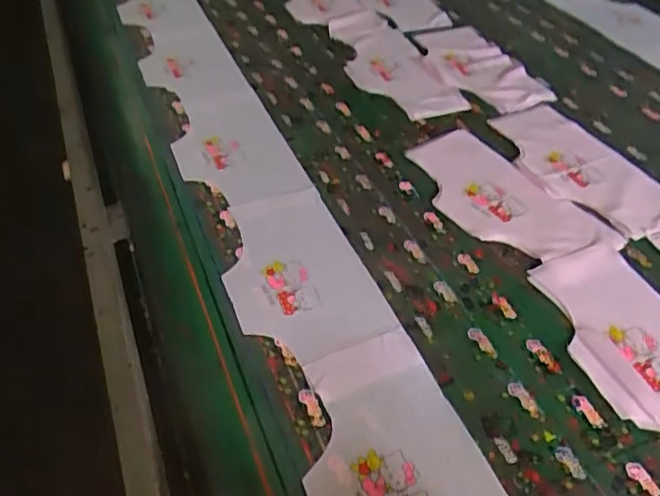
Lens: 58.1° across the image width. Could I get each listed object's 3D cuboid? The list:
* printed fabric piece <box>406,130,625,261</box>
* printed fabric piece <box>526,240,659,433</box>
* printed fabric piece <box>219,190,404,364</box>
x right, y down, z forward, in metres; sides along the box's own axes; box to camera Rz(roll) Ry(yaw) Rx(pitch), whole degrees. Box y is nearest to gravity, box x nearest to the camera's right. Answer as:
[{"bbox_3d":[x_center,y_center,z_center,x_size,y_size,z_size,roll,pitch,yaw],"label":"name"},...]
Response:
[{"bbox_3d":[0.226,-0.076,0.825,0.160,0.010,0.293,-21,49,-21],"label":"printed fabric piece"},{"bbox_3d":[0.349,0.114,0.637,0.163,0.007,0.313,-10,46,-10],"label":"printed fabric piece"},{"bbox_3d":[-0.047,0.023,0.736,0.163,0.007,0.276,-16,47,-16],"label":"printed fabric piece"}]

